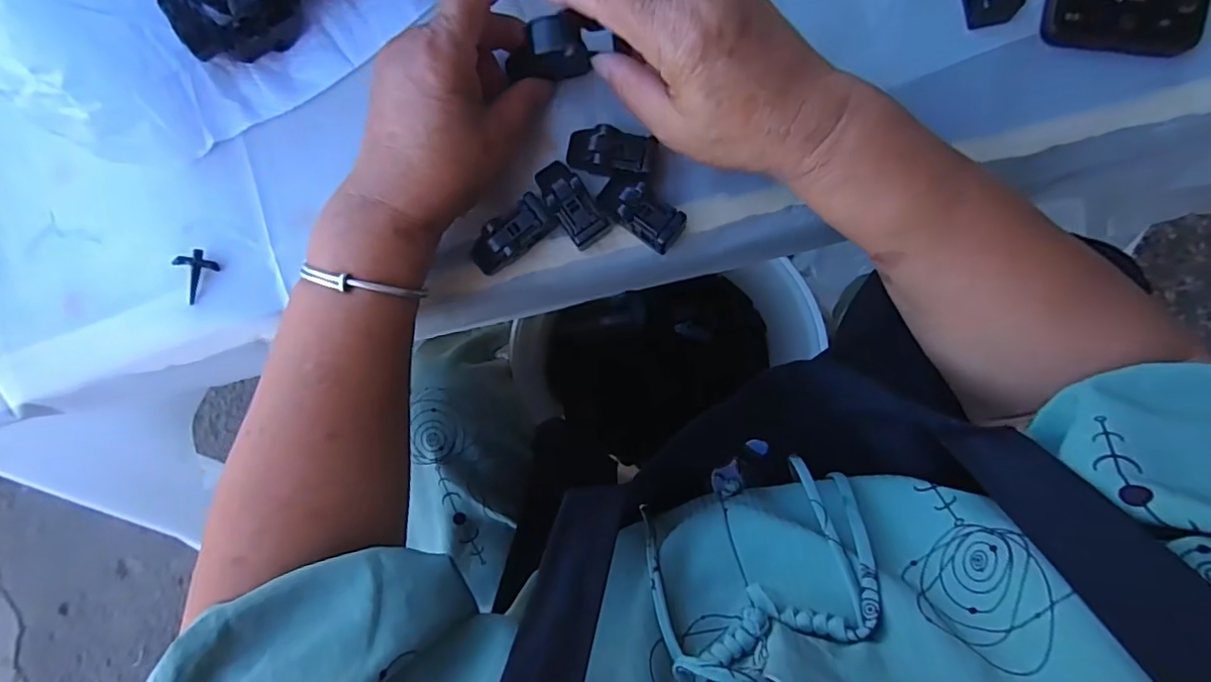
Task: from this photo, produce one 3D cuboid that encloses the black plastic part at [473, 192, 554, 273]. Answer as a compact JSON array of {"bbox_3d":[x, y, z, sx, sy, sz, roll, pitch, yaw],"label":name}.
[{"bbox_3d":[-0.053,-0.059,0.315,0.049,0.018,0.021,-41,88,1],"label":"black plastic part"}]

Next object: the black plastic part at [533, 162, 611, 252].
[{"bbox_3d":[-0.020,-0.078,0.311,0.022,0.013,0.048,-35,88,1],"label":"black plastic part"}]

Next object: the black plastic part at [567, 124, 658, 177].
[{"bbox_3d":[0.003,-0.105,0.310,0.049,0.012,0.023,17,90,3],"label":"black plastic part"}]

